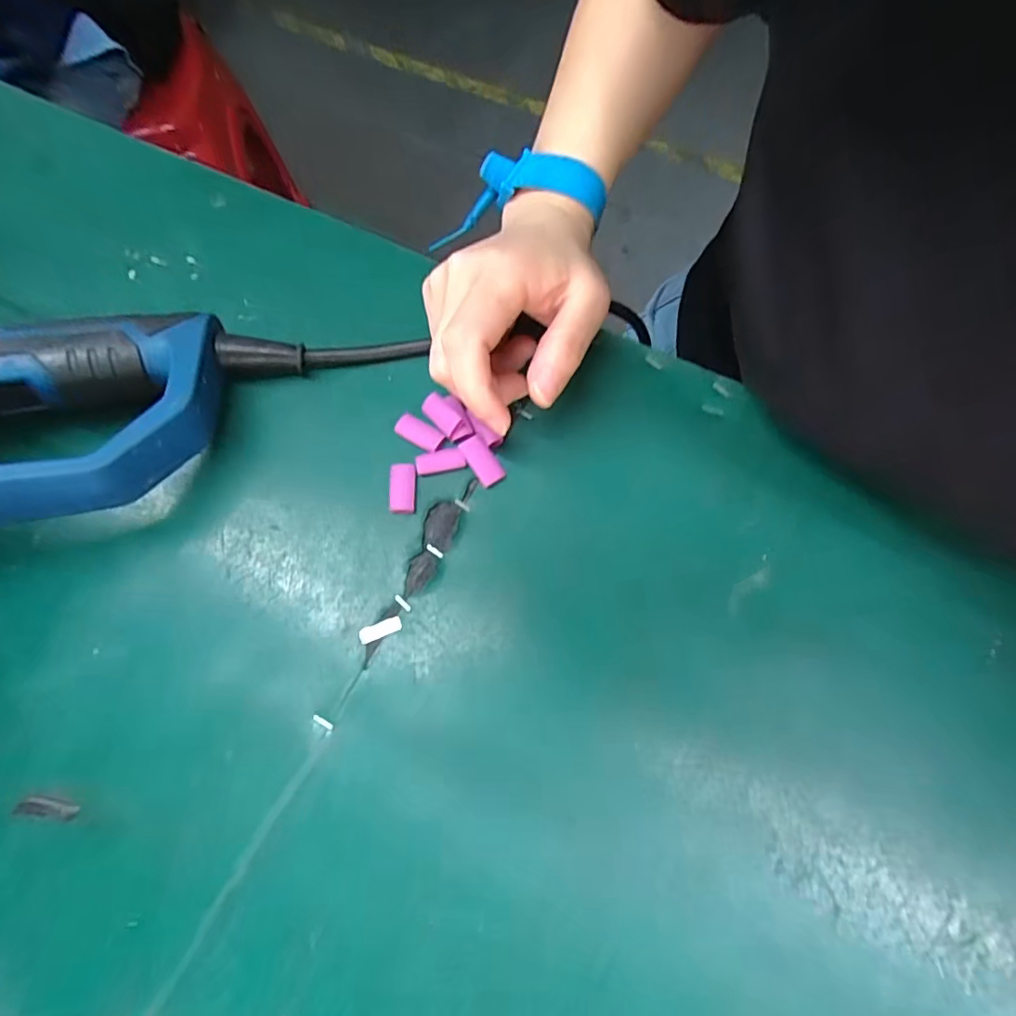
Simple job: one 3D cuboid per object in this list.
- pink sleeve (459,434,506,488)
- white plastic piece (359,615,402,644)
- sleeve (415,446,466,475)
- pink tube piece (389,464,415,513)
[{"bbox_3d":[-0.013,-0.024,0.280,0.013,0.004,0.027,-34,85,-10],"label":"pink sleeve"},{"bbox_3d":[-0.059,0.056,0.254,0.019,0.004,0.007,-20,71,-6],"label":"white plastic piece"},{"bbox_3d":[-0.034,-0.025,0.281,0.024,0.004,0.011,-10,70,-2],"label":"sleeve"},{"bbox_3d":[-0.053,-0.010,0.278,0.013,0.005,0.026,-3,70,0],"label":"pink tube piece"}]

